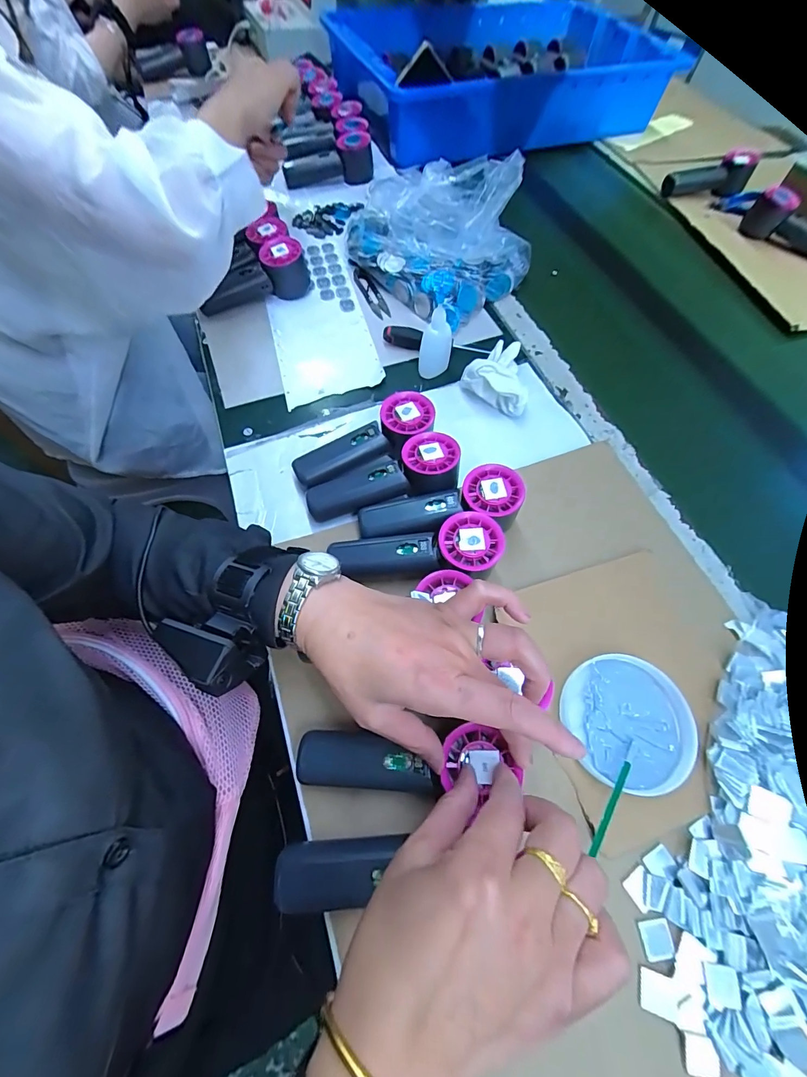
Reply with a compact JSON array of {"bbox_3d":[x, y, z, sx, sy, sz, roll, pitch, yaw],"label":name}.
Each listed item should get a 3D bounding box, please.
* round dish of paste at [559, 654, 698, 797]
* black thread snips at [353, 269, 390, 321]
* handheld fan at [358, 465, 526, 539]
[{"bbox_3d":[0.183,0.148,0.329,0.091,0.022,0.097,1,63,-3],"label":"round dish of paste"},{"bbox_3d":[-0.046,-0.351,0.578,0.024,0.008,0.107,-19,65,-12],"label":"black thread snips"},{"bbox_3d":[0.036,-0.023,0.388,0.154,0.046,0.057,-12,64,-9],"label":"handheld fan"}]

